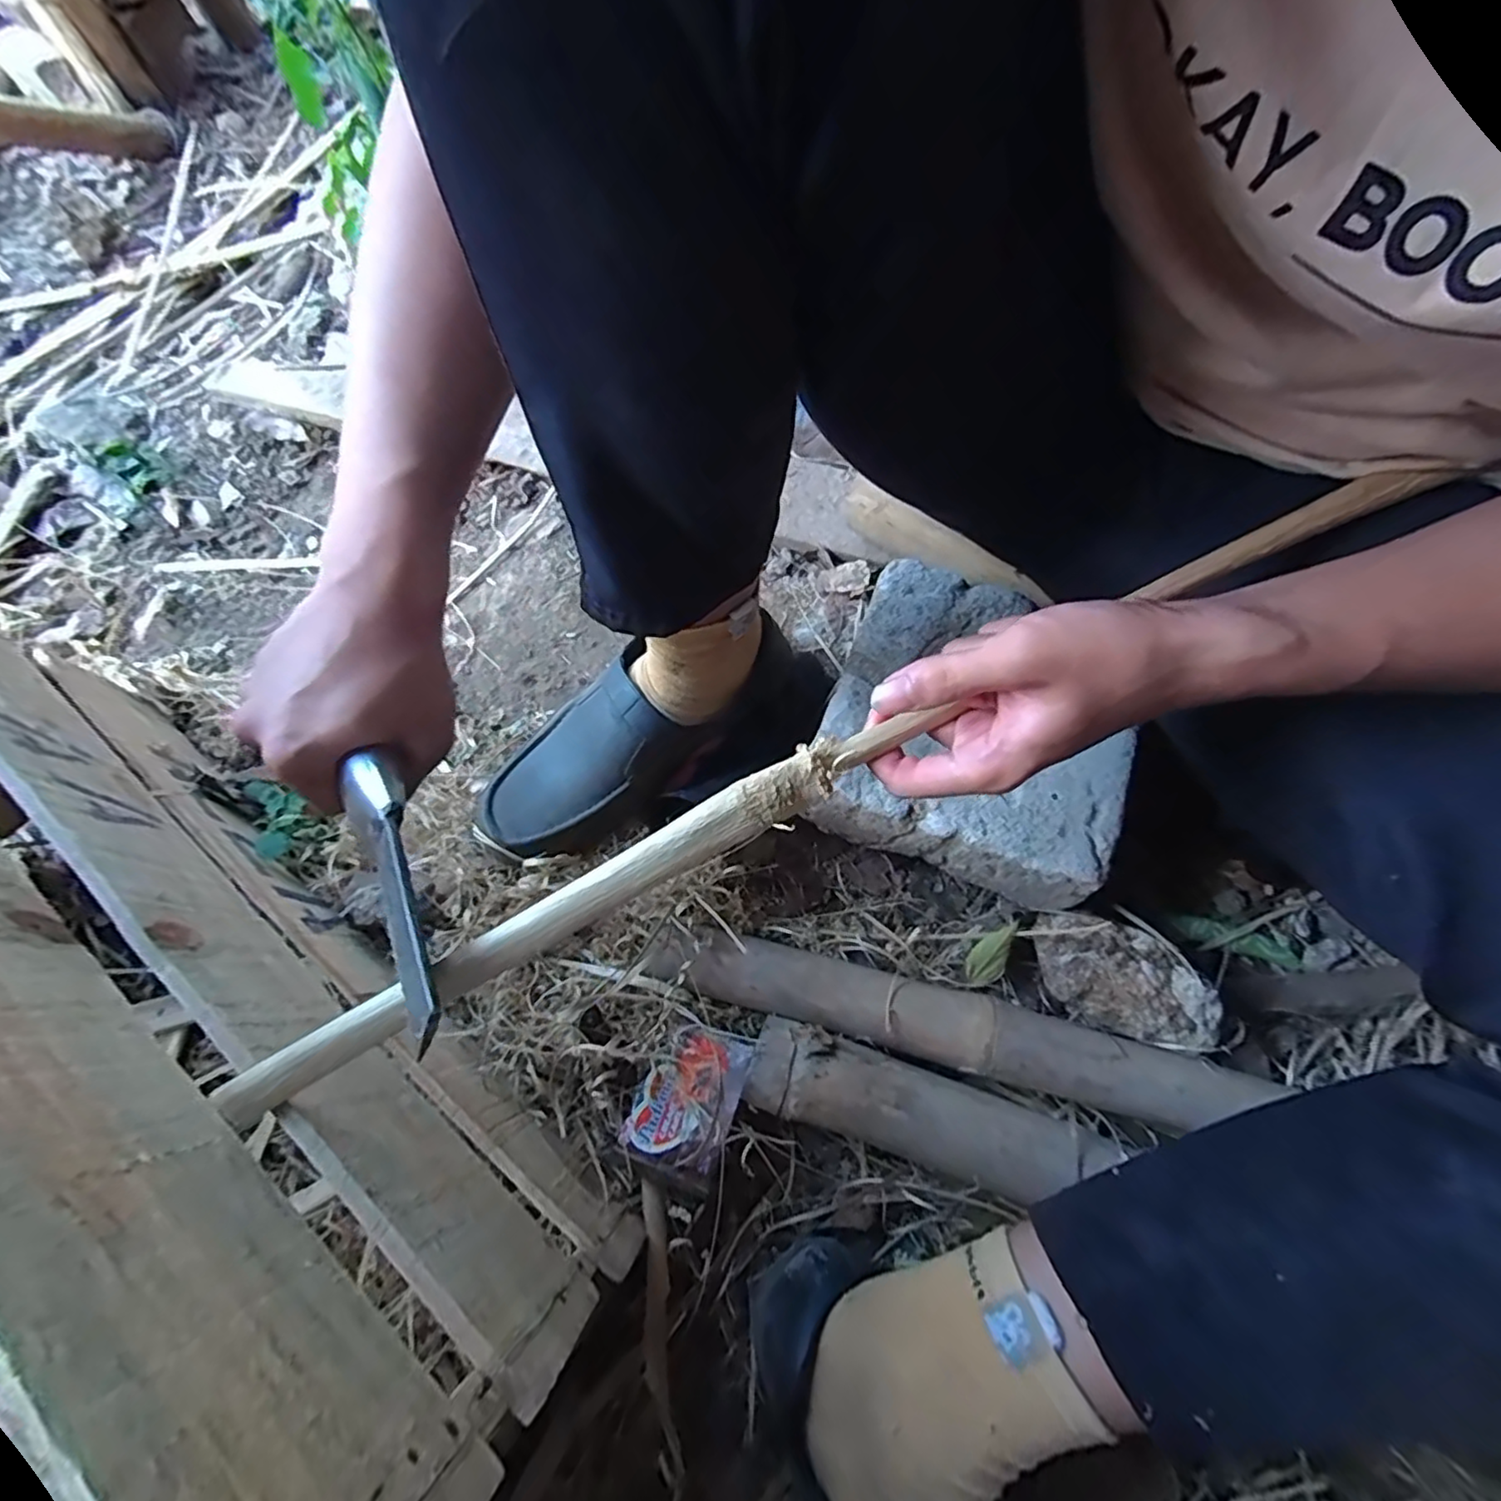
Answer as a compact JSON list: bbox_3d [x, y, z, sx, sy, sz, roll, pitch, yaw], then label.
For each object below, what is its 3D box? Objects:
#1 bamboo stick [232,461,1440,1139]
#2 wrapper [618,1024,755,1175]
[{"bbox_3d":[0.046,0.003,0.279,0.553,0.018,0.024,-28,70,-5],"label":"bamboo stick"},{"bbox_3d":[-0.040,0.223,0.419,0.060,0.014,0.081,22,74,9],"label":"wrapper"}]

